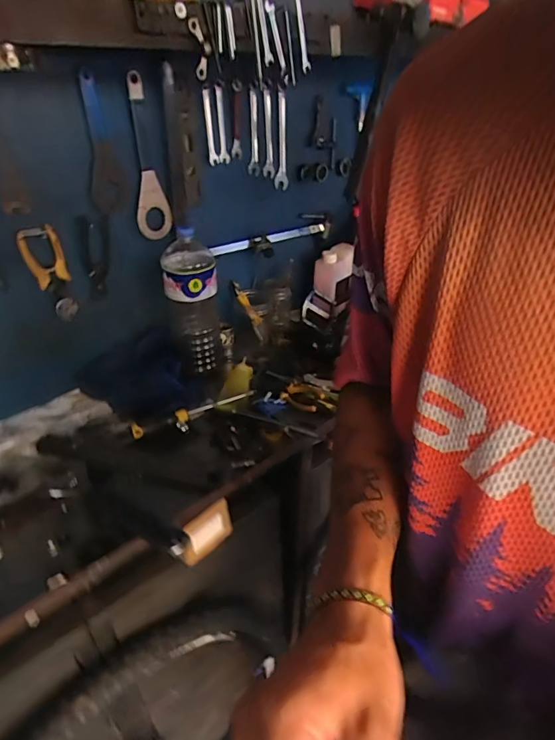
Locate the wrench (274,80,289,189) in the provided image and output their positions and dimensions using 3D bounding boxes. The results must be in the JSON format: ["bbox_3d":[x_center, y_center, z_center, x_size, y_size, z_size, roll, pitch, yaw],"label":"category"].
[{"bbox_3d":[0.011,-0.525,1.025,0.035,0.214,0.017,-25,38,-35],"label":"wrench"}]

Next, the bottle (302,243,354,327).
[{"bbox_3d":[0.131,-0.219,1.161,0.063,0.237,0.085,17,-5,28],"label":"bottle"}]

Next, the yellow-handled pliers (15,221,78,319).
[{"bbox_3d":[-0.397,-0.164,0.791,0.064,0.167,0.020,-21,36,-29],"label":"yellow-handled pliers"}]

